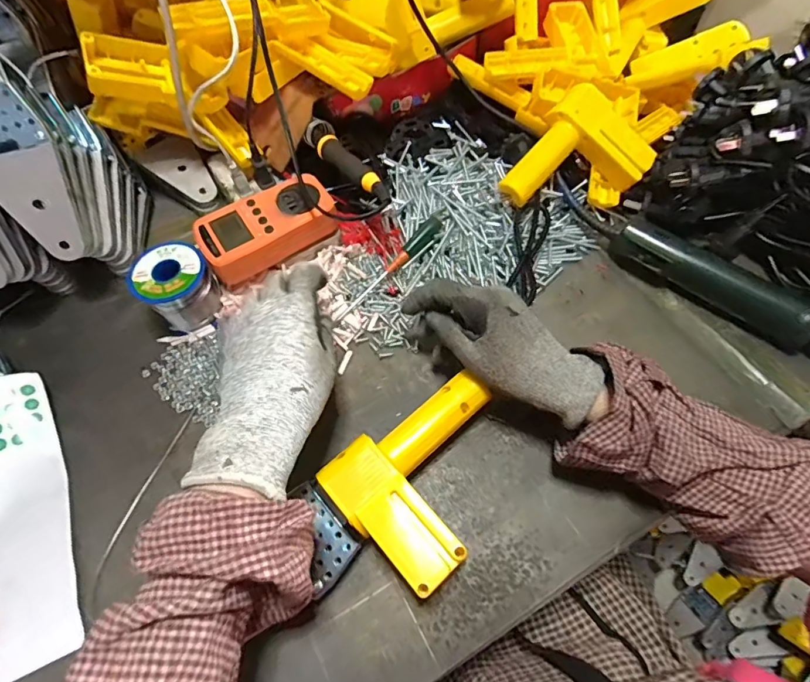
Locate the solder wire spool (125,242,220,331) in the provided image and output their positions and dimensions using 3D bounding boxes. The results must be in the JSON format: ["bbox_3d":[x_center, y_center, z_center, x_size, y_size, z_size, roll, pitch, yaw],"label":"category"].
[{"bbox_3d":[-0.213,-0.049,0.434,0.064,0.060,0.060,-39,67,-19],"label":"solder wire spool"}]

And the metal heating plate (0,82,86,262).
[{"bbox_3d":[-0.312,-0.131,0.375,0.063,0.134,0.009,-20,36,-10],"label":"metal heating plate"}]

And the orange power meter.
[{"bbox_3d":[-0.132,-0.109,0.447,0.128,0.038,0.072,-35,66,-17],"label":"orange power meter"}]

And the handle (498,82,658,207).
[{"bbox_3d":[0.172,-0.178,0.461,0.112,0.069,0.145,38,68,19],"label":"handle"}]

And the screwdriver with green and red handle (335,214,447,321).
[{"bbox_3d":[-0.014,-0.072,0.458,0.146,0.024,0.021,-44,68,-2],"label":"screwdriver with green and red handle"}]

